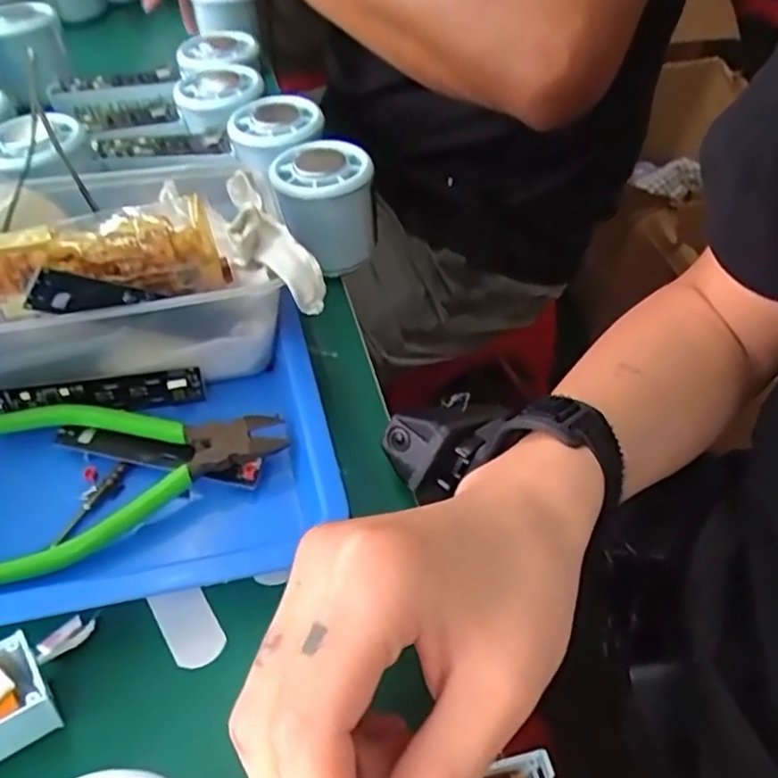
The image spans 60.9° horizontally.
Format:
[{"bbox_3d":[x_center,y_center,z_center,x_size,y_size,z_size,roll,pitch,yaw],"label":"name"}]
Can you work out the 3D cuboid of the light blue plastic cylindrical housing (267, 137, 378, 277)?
[{"bbox_3d":[-0.036,-0.102,0.376,0.054,0.056,0.051,1,48,-1],"label":"light blue plastic cylindrical housing"}]

